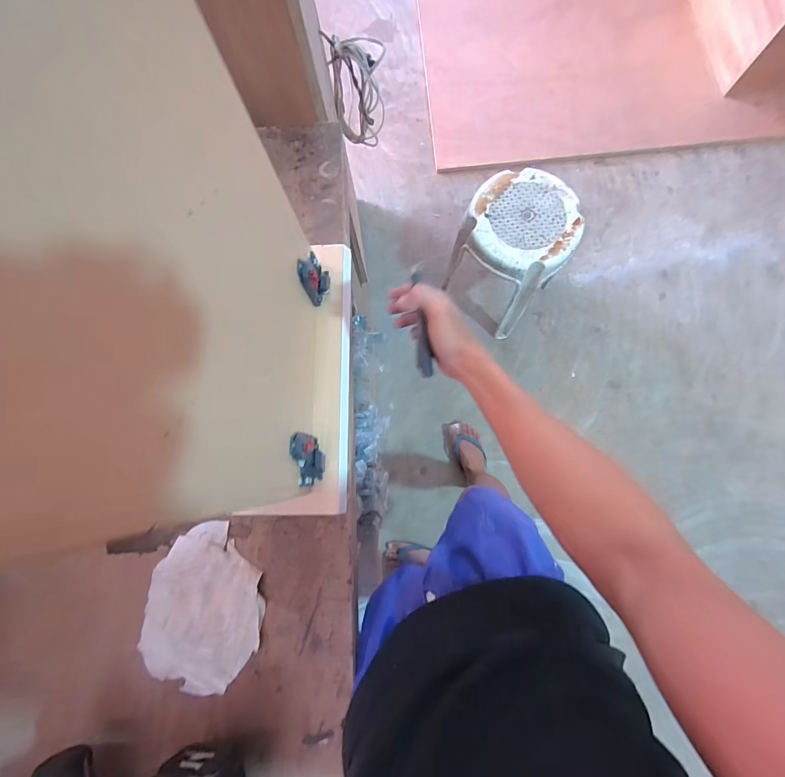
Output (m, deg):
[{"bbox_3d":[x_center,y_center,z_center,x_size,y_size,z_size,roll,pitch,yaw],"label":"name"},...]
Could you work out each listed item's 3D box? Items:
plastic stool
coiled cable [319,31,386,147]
[{"bbox_3d":[0.373,-0.427,1.271,0.315,0.395,0.353,29,82,8],"label":"plastic stool"},{"bbox_3d":[-0.098,-0.796,1.061,0.071,0.266,0.224,-40,80,-5],"label":"coiled cable"}]

